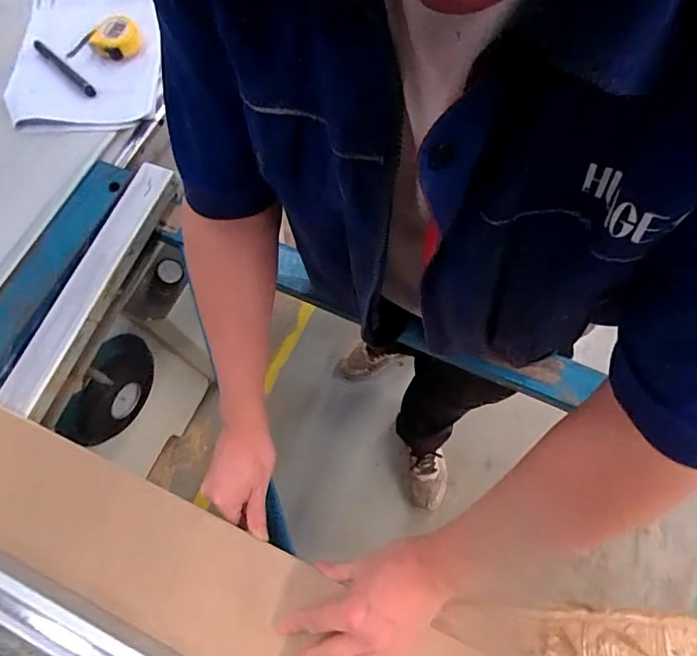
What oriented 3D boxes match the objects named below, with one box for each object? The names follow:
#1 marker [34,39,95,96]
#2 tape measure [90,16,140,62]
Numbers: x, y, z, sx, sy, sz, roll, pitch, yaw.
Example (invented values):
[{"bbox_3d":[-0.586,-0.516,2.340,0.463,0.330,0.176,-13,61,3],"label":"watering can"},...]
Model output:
[{"bbox_3d":[-0.444,-0.404,0.734,0.150,0.016,0.016,41,76,15],"label":"marker"},{"bbox_3d":[-0.360,-0.452,0.733,0.060,0.029,0.067,31,74,12],"label":"tape measure"}]

